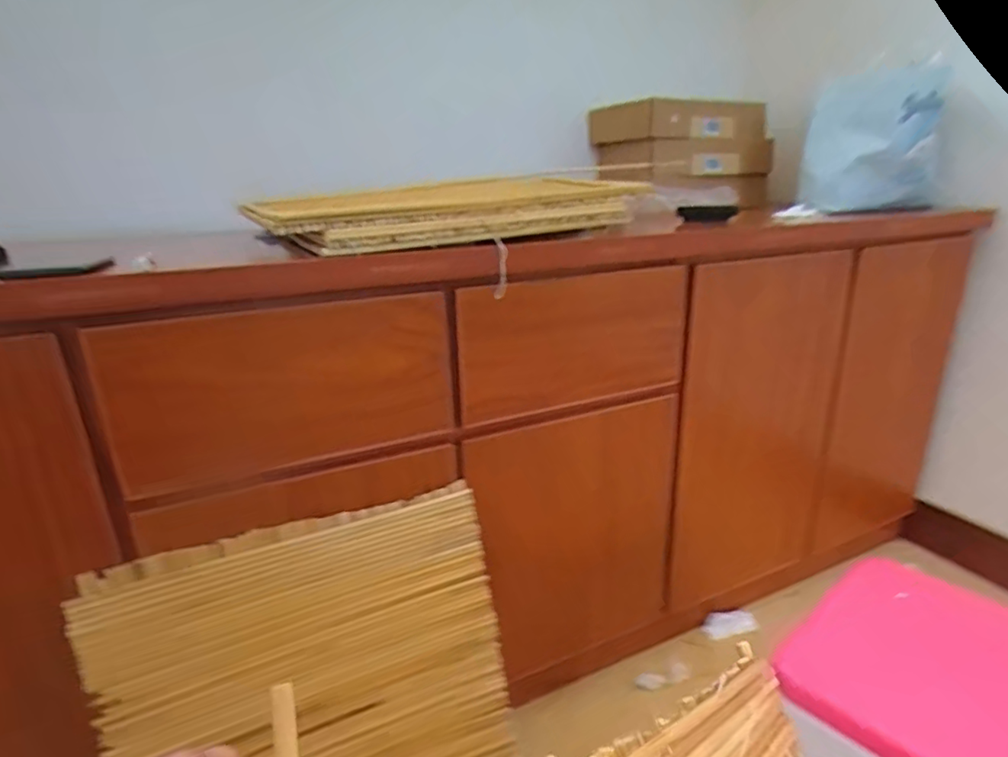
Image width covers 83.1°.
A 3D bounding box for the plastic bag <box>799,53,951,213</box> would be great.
[{"bbox_3d":[0.742,-0.474,1.145,0.242,0.247,0.155,8,21,28],"label":"plastic bag"}]

